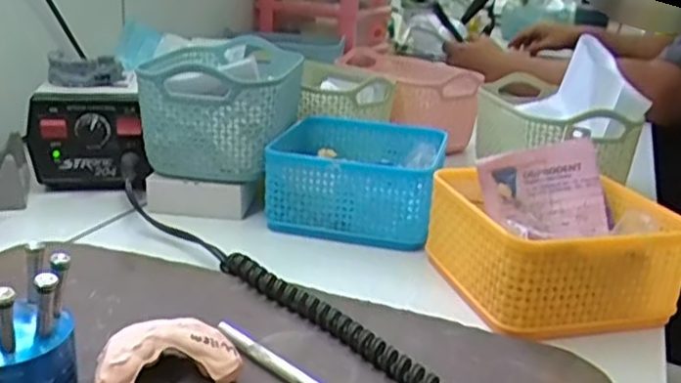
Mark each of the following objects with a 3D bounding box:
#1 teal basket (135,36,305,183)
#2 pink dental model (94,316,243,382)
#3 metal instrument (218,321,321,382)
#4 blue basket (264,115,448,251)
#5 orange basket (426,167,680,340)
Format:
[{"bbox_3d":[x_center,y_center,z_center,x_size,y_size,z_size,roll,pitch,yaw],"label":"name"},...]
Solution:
[{"bbox_3d":[-0.092,-0.078,0.611,0.115,0.087,0.185,4,19,1],"label":"teal basket"},{"bbox_3d":[-0.085,0.083,0.340,0.065,0.027,0.037,-6,22,-25],"label":"pink dental model"},{"bbox_3d":[-0.021,0.093,0.349,0.123,0.009,0.004,22,-7,40],"label":"metal instrument"},{"bbox_3d":[0.015,-0.014,0.579,0.133,0.057,0.130,8,20,12],"label":"blue basket"},{"bbox_3d":[0.138,0.034,0.471,0.127,0.065,0.129,-2,21,-15],"label":"orange basket"}]

